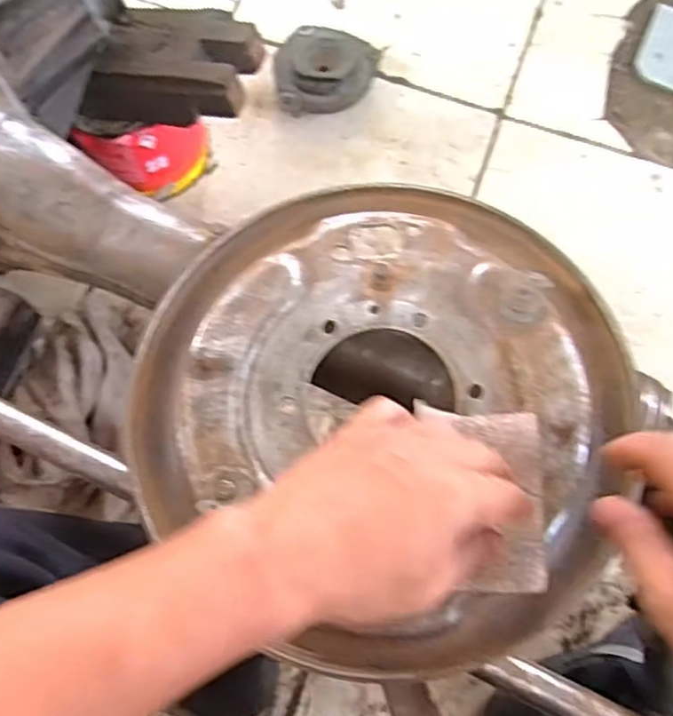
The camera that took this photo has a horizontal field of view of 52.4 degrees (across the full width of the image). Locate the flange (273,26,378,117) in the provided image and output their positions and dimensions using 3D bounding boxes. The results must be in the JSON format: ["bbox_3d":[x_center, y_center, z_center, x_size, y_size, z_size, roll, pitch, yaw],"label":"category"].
[{"bbox_3d":[-0.018,-0.371,0.910,0.127,0.045,0.126,0,72,-1],"label":"flange"}]

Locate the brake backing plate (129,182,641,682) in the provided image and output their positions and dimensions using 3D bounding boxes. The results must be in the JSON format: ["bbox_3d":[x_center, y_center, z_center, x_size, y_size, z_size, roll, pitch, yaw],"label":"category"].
[{"bbox_3d":[0.030,0.019,0.425,0.300,0.054,0.282,0,73,0],"label":"brake backing plate"}]

